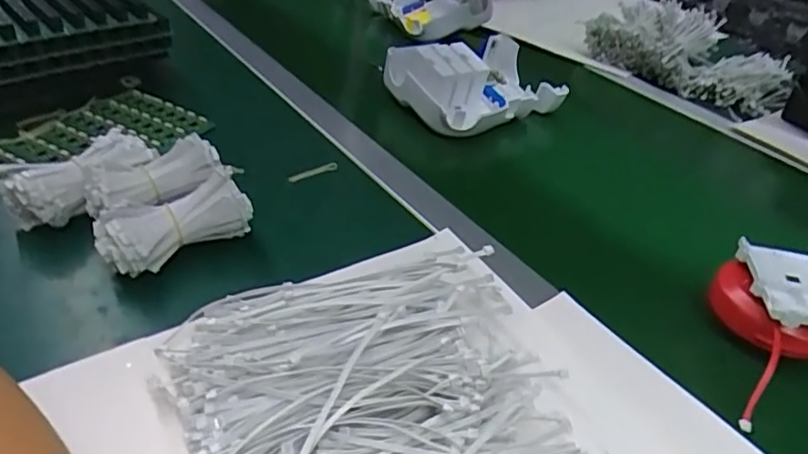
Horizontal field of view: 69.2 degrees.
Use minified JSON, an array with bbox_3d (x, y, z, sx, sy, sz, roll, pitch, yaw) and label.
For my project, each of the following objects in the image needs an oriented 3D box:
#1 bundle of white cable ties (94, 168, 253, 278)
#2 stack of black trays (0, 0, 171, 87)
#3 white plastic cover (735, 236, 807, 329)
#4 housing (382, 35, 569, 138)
[{"bbox_3d":[-0.170,0.002,0.439,0.106,0.053,0.042,-24,46,-35],"label":"bundle of white cable ties"},{"bbox_3d":[-0.358,-0.192,0.613,0.208,0.100,0.093,-16,42,-28],"label":"stack of black trays"},{"bbox_3d":[0.278,0.040,0.414,0.071,0.013,0.085,13,36,8],"label":"white plastic cover"},{"bbox_3d":[0.085,-0.175,0.697,0.182,0.066,0.144,-14,41,-26],"label":"housing"}]

